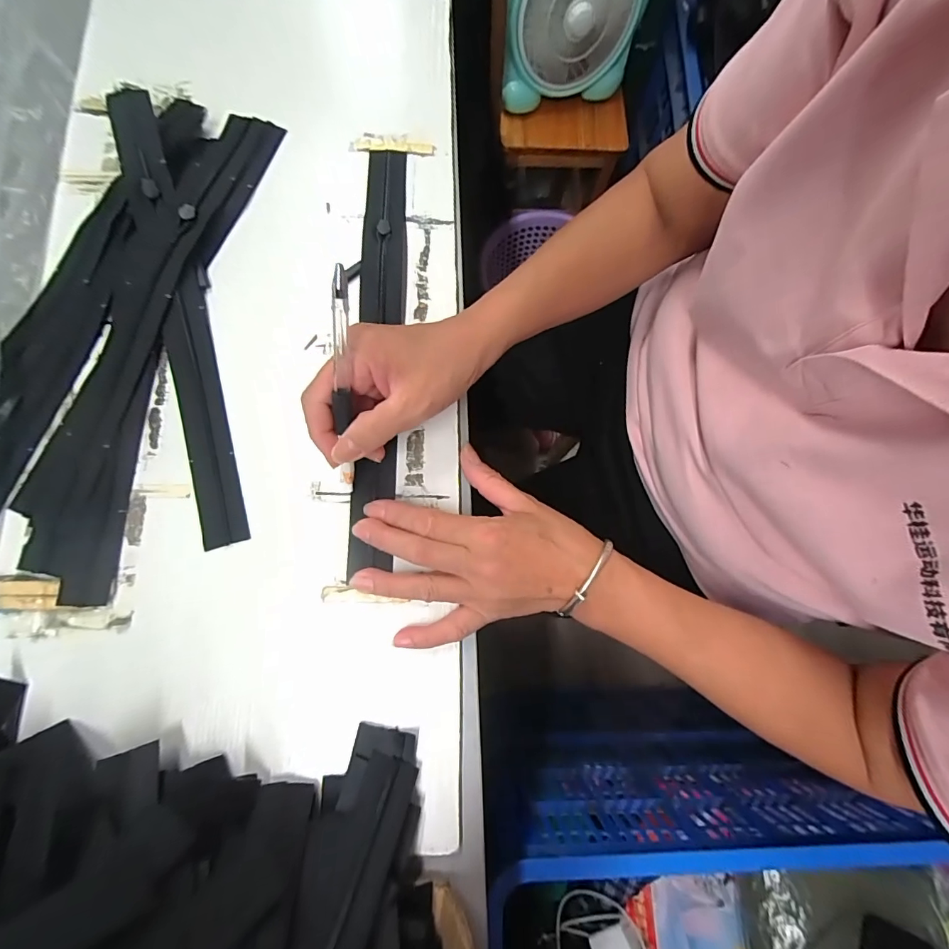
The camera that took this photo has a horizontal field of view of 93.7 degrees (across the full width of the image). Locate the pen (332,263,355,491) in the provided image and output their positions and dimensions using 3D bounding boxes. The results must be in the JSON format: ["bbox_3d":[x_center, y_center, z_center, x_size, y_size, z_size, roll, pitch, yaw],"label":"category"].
[{"bbox_3d":[-0.077,-0.046,0.261,0.008,0.144,0.005,11,38,1],"label":"pen"}]

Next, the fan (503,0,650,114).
[{"bbox_3d":[0.153,-0.700,0.667,0.223,0.216,0.070,-12,79,-6],"label":"fan"}]

